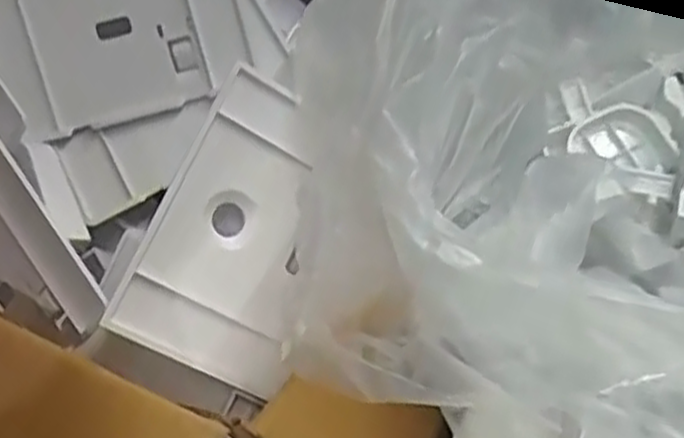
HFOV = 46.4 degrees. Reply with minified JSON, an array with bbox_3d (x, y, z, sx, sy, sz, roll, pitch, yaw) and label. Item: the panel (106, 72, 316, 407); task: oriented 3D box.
[{"bbox_3d":[-0.050,0.006,0.432,0.091,0.019,0.154,28,75,-12],"label":"panel"}]

